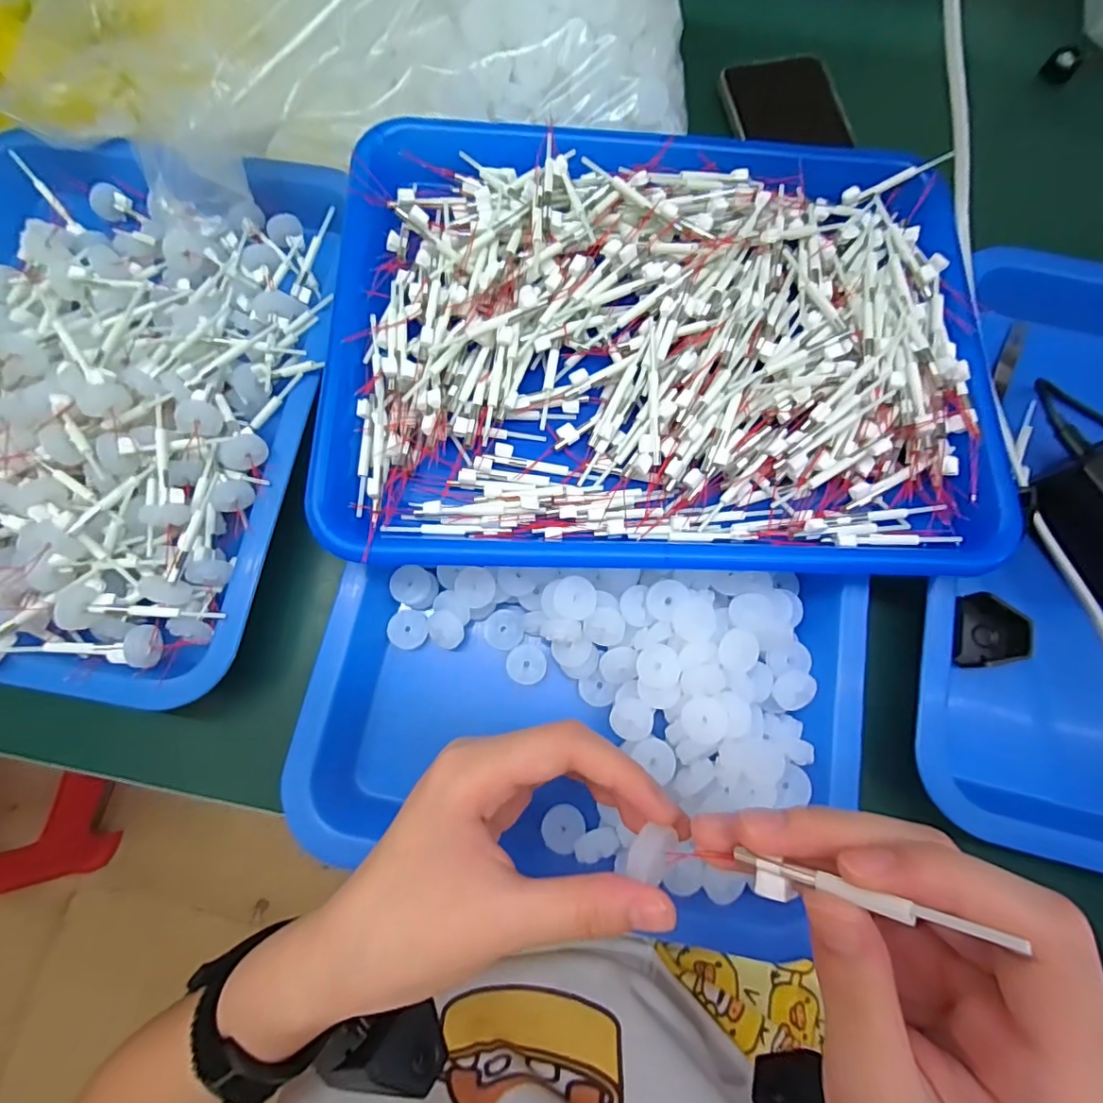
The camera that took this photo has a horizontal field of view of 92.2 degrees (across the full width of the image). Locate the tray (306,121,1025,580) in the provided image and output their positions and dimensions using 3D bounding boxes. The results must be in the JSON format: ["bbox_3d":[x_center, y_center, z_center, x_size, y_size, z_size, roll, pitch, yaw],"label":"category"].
[{"bbox_3d":[0.055,-0.108,0.280,0.323,0.049,0.236,2,77,1],"label":"tray"}]

